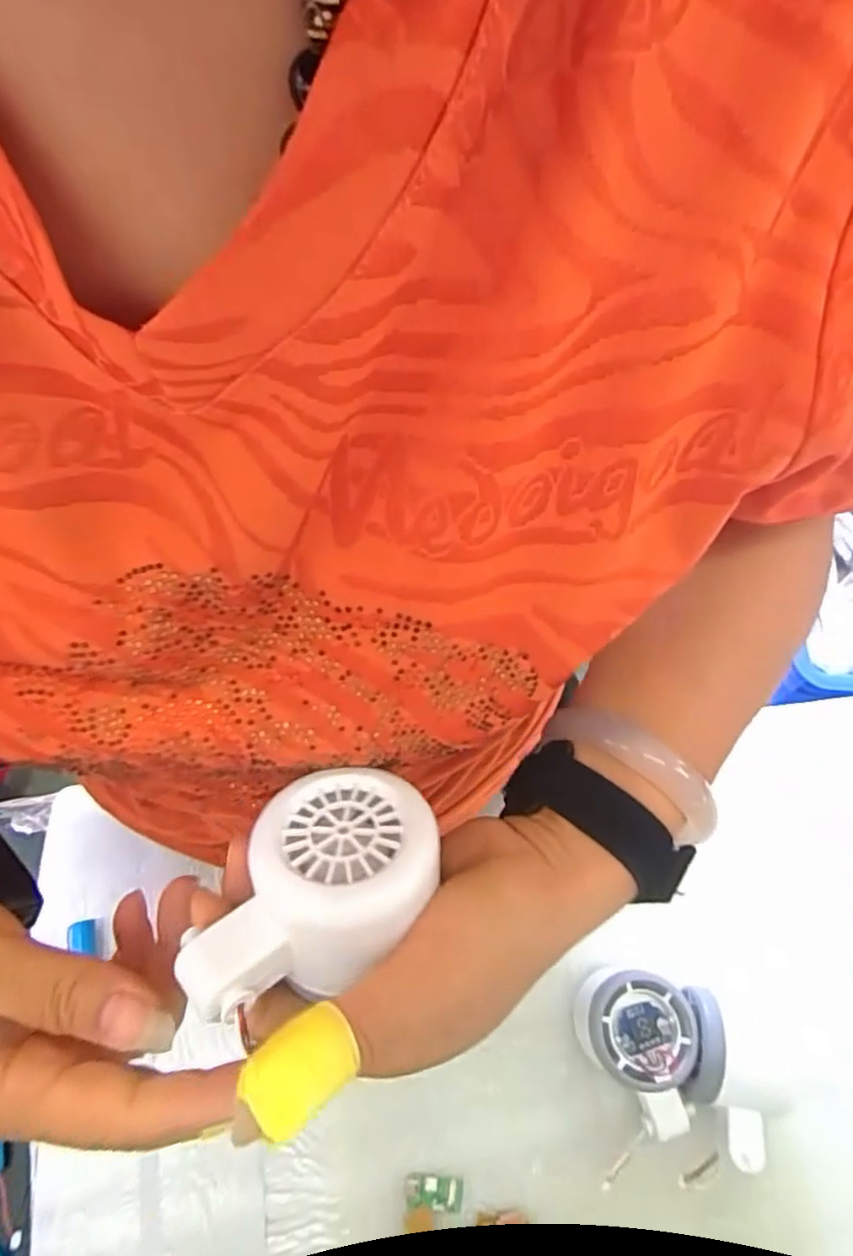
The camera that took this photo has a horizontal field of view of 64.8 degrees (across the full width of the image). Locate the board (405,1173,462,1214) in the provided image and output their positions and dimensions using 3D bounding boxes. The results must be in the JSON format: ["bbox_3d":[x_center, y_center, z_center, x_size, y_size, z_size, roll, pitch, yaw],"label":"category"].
[{"bbox_3d":[0.004,0.312,0.371,0.032,0.005,0.015,7,67,2],"label":"board"}]

